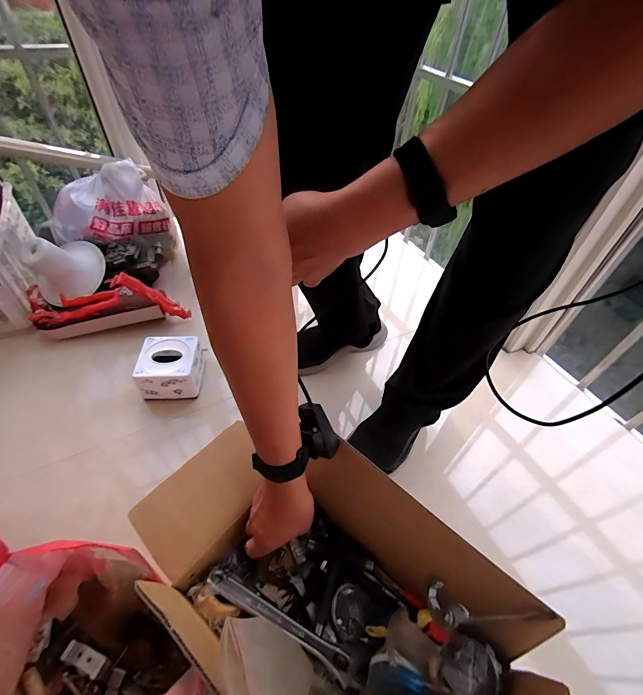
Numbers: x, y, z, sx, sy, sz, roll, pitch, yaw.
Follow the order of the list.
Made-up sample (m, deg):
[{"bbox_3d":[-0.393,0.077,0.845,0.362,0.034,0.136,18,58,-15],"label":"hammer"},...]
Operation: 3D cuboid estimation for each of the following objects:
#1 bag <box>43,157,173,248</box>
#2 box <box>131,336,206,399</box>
[{"bbox_3d":[-0.546,-0.353,0.897,0.272,0.158,0.160,-23,53,-23],"label":"bag"},{"bbox_3d":[-0.303,0.039,0.708,0.110,0.071,0.105,-2,48,-6],"label":"box"}]

